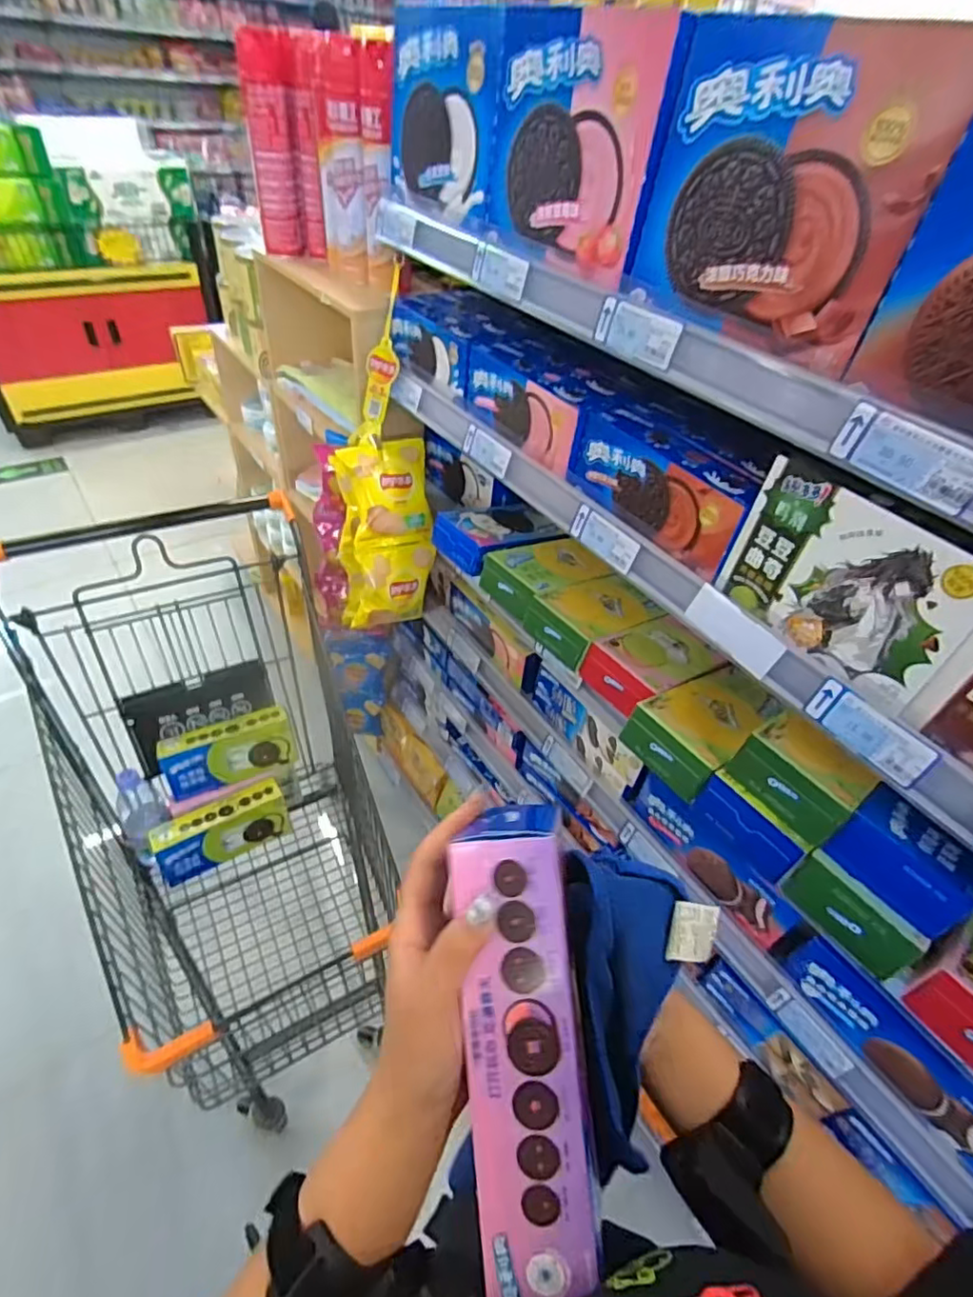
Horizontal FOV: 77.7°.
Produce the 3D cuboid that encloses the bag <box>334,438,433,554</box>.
[{"bbox_3d":[-0.146,-0.235,0.914,0.124,0.158,0.050,-12,9,-26],"label":"bag"}]

